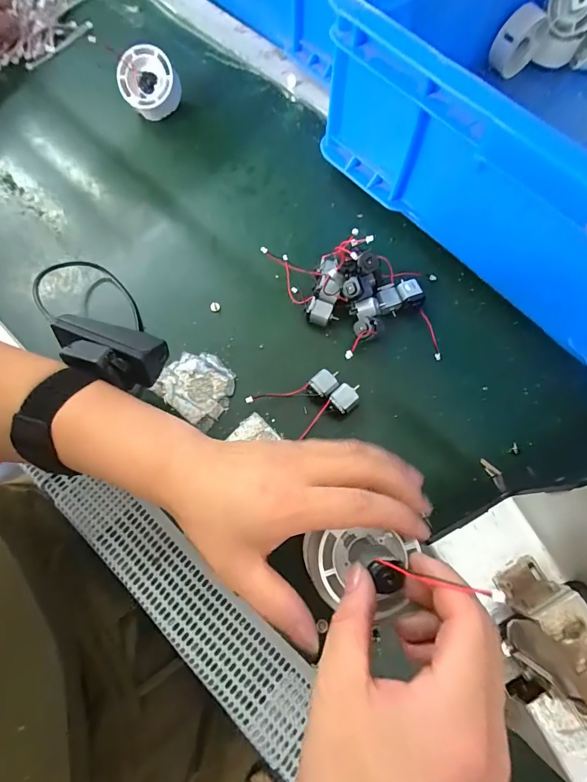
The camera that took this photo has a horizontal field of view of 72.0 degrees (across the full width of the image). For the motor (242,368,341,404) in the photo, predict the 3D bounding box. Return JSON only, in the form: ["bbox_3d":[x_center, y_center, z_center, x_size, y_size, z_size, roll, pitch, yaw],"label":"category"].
[{"bbox_3d":[0.002,0.003,0.319,0.074,0.022,0.019,-21,72,-10],"label":"motor"}]

